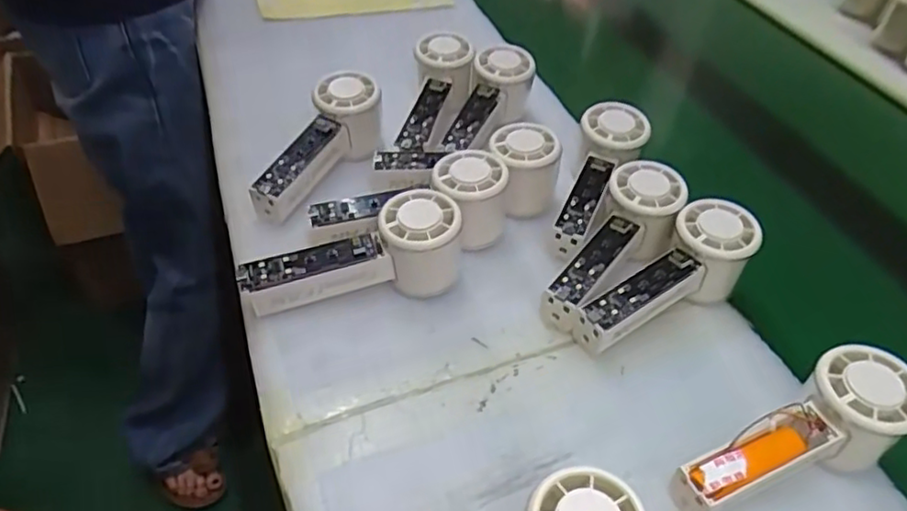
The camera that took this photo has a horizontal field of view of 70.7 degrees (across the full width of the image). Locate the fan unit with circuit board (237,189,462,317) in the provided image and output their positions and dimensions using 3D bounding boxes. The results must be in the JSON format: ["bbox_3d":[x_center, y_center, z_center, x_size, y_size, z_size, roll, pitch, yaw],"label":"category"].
[{"bbox_3d":[-0.070,0.001,0.450,0.154,0.061,0.054,-9,47,-15],"label":"fan unit with circuit board"}]

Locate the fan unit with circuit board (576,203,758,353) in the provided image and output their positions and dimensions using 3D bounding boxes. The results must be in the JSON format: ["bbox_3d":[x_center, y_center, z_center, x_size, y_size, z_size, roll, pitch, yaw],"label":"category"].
[{"bbox_3d":[0.152,0.018,0.465,0.155,0.051,0.056,-31,54,-14],"label":"fan unit with circuit board"}]

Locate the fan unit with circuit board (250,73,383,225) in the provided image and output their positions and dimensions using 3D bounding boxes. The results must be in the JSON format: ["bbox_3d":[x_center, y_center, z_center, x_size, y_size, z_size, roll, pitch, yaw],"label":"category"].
[{"bbox_3d":[-0.116,-0.090,0.543,0.056,0.078,0.148,25,48,17],"label":"fan unit with circuit board"}]

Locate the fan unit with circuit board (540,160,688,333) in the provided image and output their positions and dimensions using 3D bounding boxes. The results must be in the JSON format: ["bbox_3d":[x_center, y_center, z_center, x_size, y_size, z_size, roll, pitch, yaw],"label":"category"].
[{"bbox_3d":[0.118,-0.008,0.484,0.058,0.048,0.157,34,65,25],"label":"fan unit with circuit board"}]

